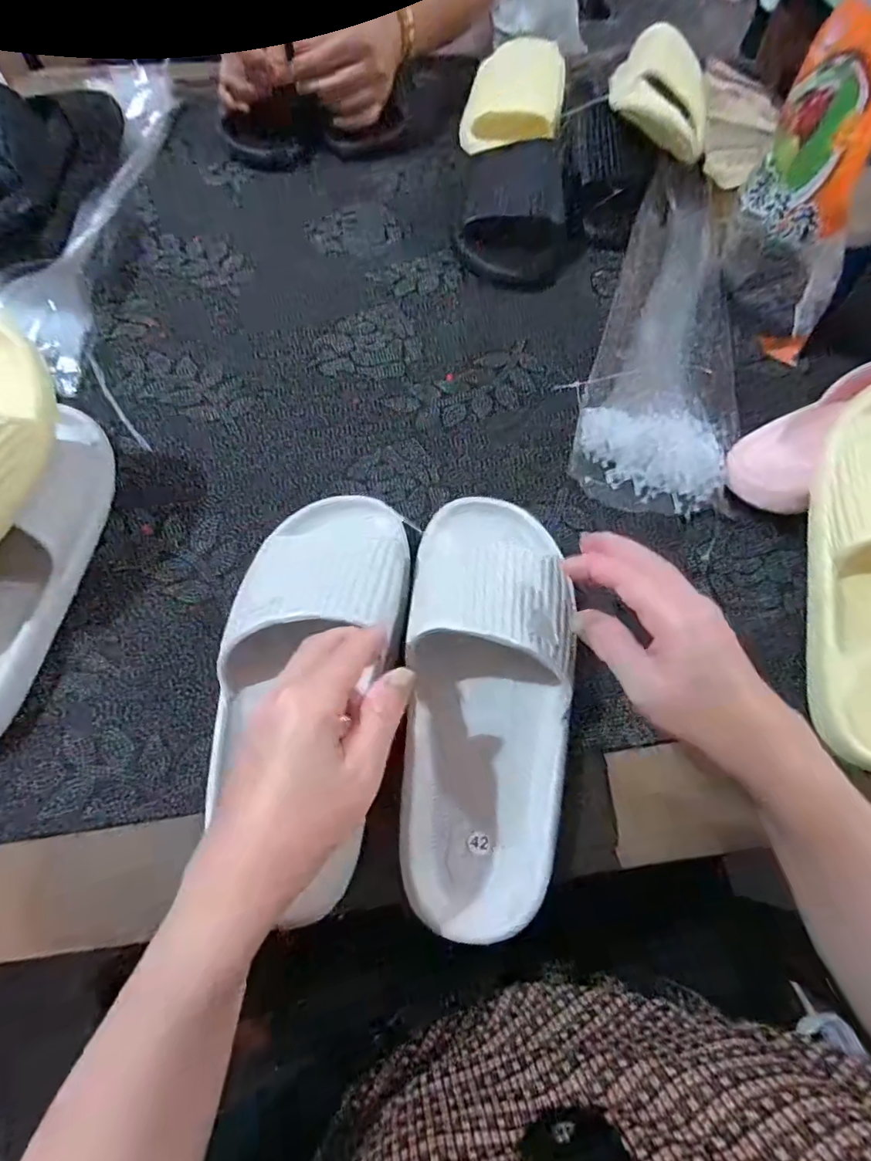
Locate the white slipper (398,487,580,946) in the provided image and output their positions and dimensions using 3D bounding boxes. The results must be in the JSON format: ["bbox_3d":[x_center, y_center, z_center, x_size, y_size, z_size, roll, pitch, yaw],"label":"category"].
[{"bbox_3d":[0.033,0.062,0.350,0.098,0.066,0.264,3,72,4],"label":"white slipper"}]

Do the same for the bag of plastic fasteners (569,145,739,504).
[{"bbox_3d":[0.204,-0.235,0.512,0.131,0.032,0.391,9,65,4],"label":"bag of plastic fasteners"}]

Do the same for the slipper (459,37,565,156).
[{"bbox_3d":[0.086,-0.538,0.626,0.104,0.042,0.164,8,64,7],"label":"slipper"}]

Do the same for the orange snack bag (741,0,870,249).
[{"bbox_3d":[0.295,-0.347,0.439,0.027,0.127,0.154,10,59,-12],"label":"orange snack bag"}]

